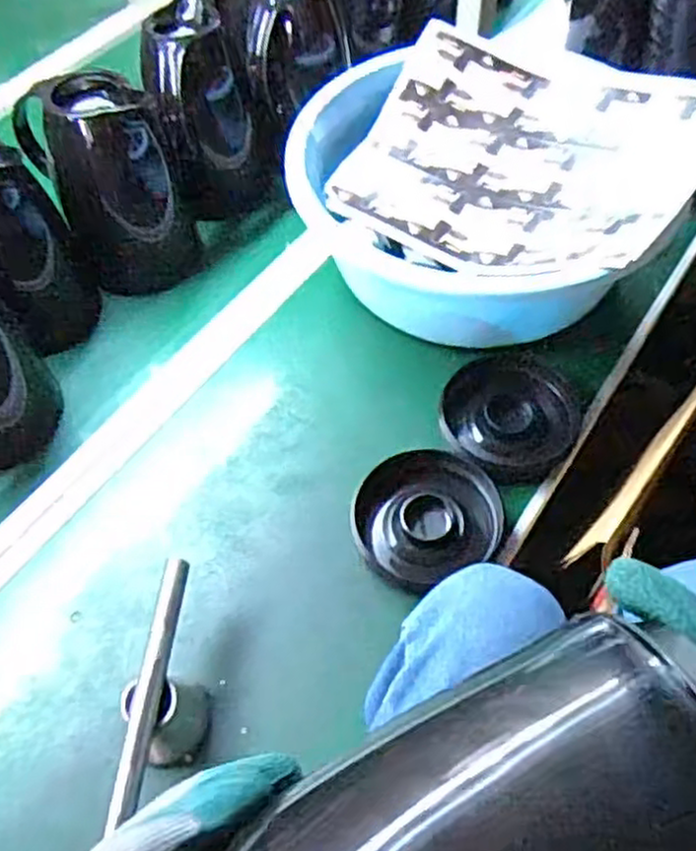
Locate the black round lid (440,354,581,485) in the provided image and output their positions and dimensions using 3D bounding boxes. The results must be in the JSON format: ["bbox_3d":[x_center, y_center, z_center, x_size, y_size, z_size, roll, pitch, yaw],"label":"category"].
[{"bbox_3d":[0.146,-0.008,0.662,0.119,0.016,0.124,-2,55,2],"label":"black round lid"}]

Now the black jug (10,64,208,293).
[{"bbox_3d":[-0.240,-0.254,0.749,0.134,0.187,0.153,-29,59,-16],"label":"black jug"}]

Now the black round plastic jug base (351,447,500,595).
[{"bbox_3d":[0.065,0.075,0.610,0.120,0.030,0.103,-21,57,-11],"label":"black round plastic jug base"}]

